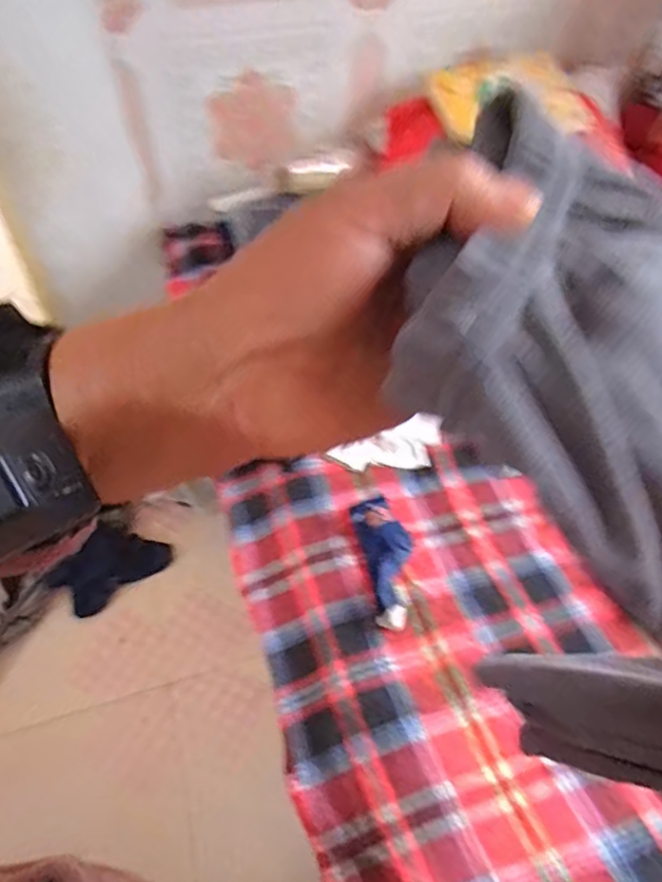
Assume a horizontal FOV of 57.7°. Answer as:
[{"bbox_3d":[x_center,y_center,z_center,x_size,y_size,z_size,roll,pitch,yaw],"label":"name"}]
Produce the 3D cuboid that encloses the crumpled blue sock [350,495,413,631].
[{"bbox_3d":[0.083,0.167,0.845,0.079,0.042,0.192,-9,53,-7],"label":"crumpled blue sock"}]

